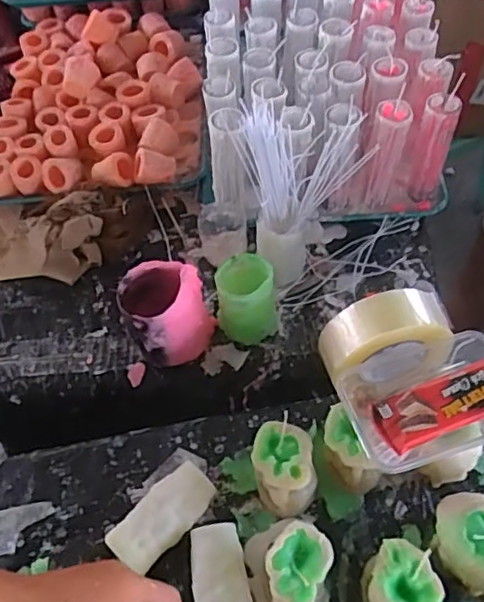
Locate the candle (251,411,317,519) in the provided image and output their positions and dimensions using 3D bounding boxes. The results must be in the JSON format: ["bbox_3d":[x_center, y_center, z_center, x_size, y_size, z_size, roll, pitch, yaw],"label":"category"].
[{"bbox_3d":[0.042,0.169,0.615,0.060,0.070,0.078,-7,55,-1],"label":"candle"}]

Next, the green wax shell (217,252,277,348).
[{"bbox_3d":[0.005,-0.002,0.718,0.065,0.093,0.064,-2,56,3],"label":"green wax shell"}]

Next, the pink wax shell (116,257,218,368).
[{"bbox_3d":[-0.087,0.014,0.708,0.097,0.104,0.082,-21,57,-10],"label":"pink wax shell"}]

